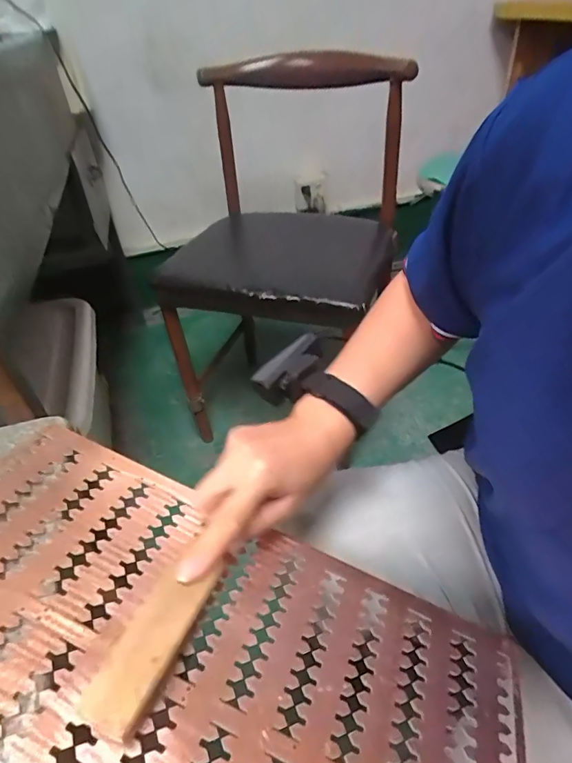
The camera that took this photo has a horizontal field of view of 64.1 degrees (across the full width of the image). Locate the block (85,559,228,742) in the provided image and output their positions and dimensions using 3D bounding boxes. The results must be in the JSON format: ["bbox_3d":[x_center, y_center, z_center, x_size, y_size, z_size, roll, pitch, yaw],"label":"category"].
[{"bbox_3d":[-0.073,0.143,0.255,0.033,0.009,0.091,13,38,21],"label":"block"}]

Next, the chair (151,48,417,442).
[{"bbox_3d":[0.010,-0.266,0.944,0.411,0.623,0.502,5,42,13],"label":"chair"}]

